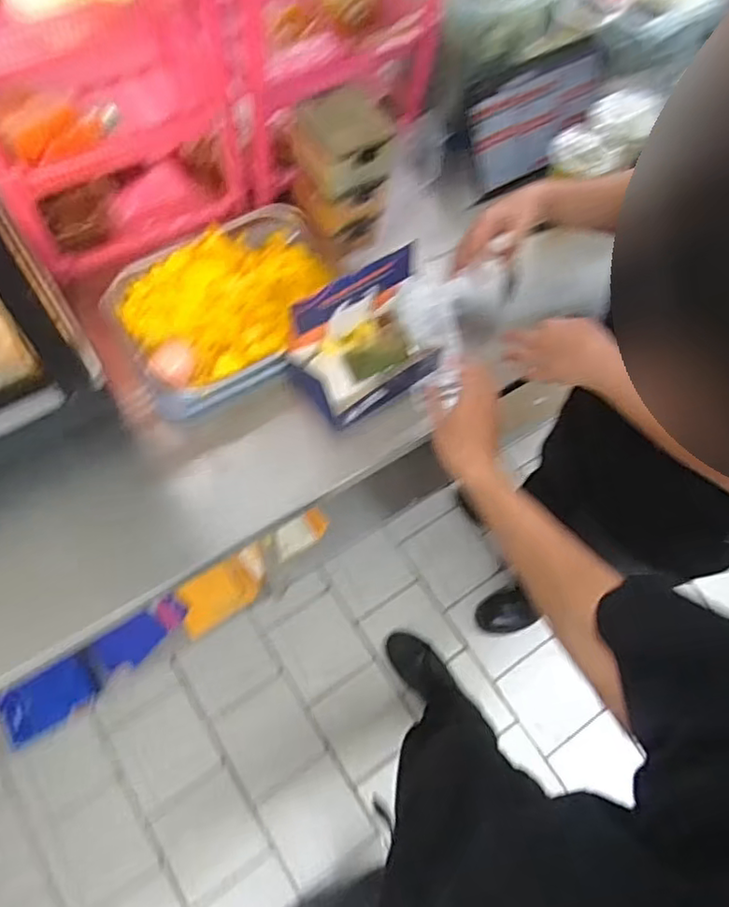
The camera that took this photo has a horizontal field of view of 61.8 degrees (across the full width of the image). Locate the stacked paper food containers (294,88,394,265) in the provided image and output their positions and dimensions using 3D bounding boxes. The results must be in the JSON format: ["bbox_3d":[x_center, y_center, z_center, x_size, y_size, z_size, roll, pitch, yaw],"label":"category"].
[{"bbox_3d":[-0.033,-0.377,0.811,0.101,0.149,0.125,-27,72,-15],"label":"stacked paper food containers"}]

